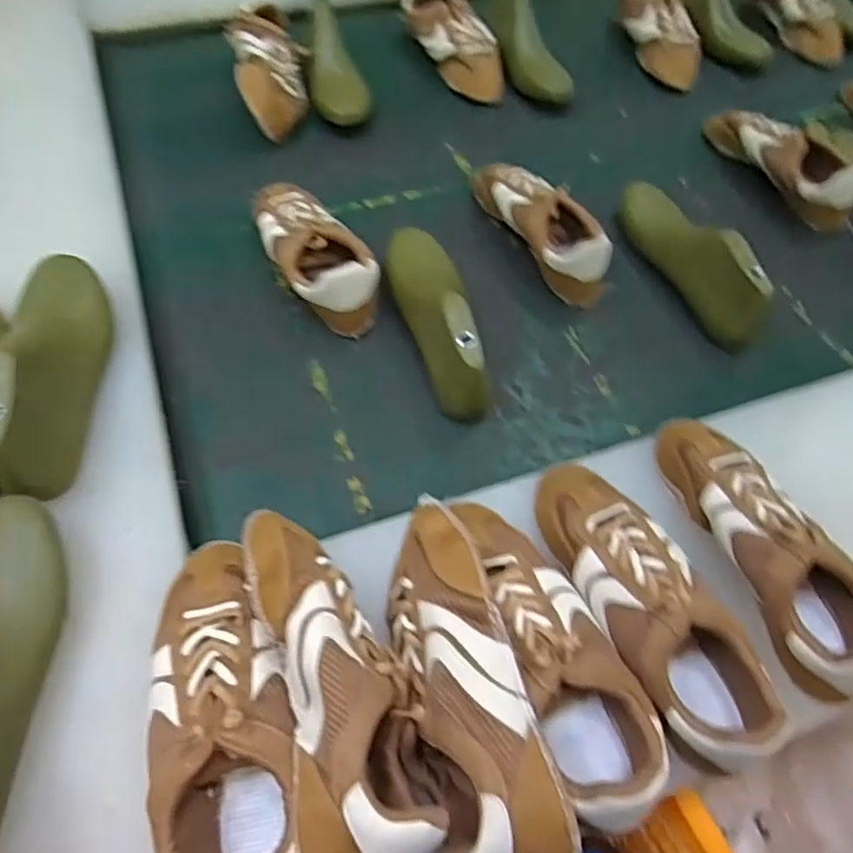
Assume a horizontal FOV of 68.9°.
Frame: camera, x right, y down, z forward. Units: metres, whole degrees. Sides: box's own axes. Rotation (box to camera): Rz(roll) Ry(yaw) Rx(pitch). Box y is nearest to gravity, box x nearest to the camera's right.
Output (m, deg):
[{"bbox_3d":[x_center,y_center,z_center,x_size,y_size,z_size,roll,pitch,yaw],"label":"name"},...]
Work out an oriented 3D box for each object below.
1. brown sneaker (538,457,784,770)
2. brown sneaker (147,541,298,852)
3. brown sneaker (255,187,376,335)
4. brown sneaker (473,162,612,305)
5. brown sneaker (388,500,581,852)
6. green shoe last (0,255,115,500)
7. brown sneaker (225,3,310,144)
[{"bbox_3d":[0.152,0.118,0.436,0.074,0.072,0.214,-20,62,-13],"label":"brown sneaker"},{"bbox_3d":[-0.125,0.174,0.389,0.084,0.074,0.218,-10,60,-7],"label":"brown sneaker"},{"bbox_3d":[-0.126,-0.192,0.666,0.083,0.066,0.217,-29,64,-17],"label":"brown sneaker"},{"bbox_3d":[0.125,-0.239,0.710,0.082,0.069,0.232,-27,64,-16],"label":"brown sneaker"},{"bbox_3d":[0.021,0.155,0.395,0.080,0.071,0.230,-12,60,-8],"label":"brown sneaker"},{"bbox_3d":[-0.307,-0.058,0.511,0.071,0.088,0.237,-12,60,-8],"label":"green shoe last"},{"bbox_3d":[-0.202,-0.469,0.819,0.095,0.071,0.217,-14,61,-9],"label":"brown sneaker"}]

